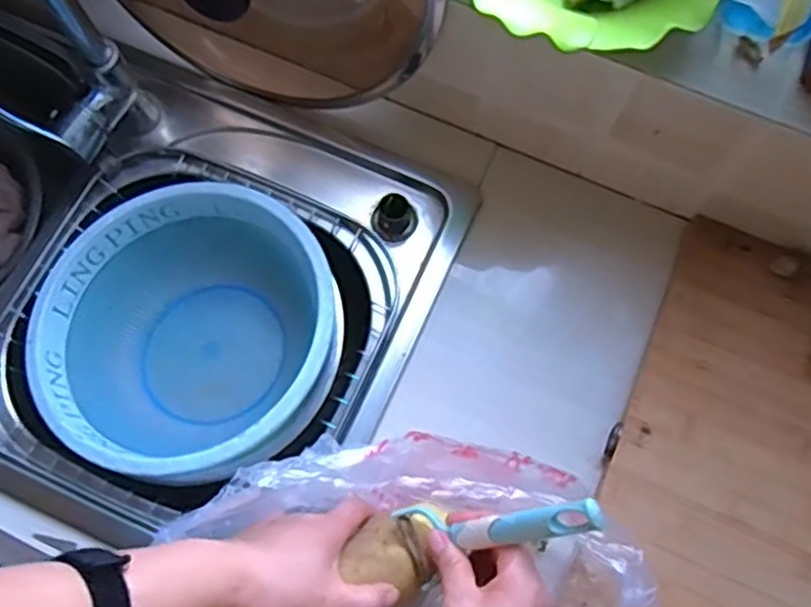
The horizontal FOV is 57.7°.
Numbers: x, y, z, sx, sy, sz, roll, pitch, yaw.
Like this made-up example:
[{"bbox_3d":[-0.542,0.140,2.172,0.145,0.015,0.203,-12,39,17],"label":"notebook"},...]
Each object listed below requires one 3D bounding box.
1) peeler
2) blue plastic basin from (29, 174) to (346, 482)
[{"bbox_3d":[0.057,0.142,0.469,0.027,0.152,0.027,16,67,-41],"label":"peeler"},{"bbox_3d":[-0.179,0.024,0.622,0.233,0.109,0.241,0,73,0],"label":"blue plastic basin"}]

